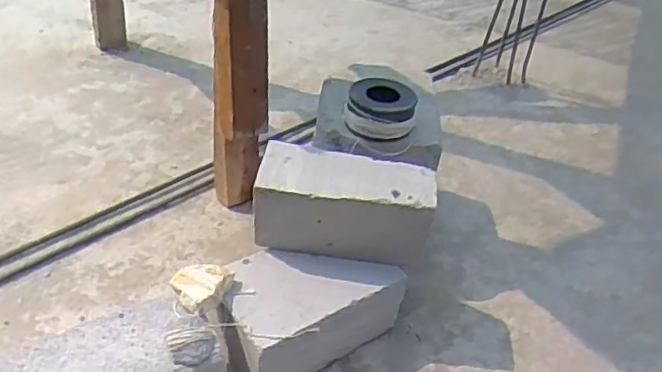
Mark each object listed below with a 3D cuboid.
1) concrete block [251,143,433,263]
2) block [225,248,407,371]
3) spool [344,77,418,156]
[{"bbox_3d":[0.017,0.024,0.750,0.198,0.097,0.091,8,37,3],"label":"concrete block"},{"bbox_3d":[-0.033,0.144,0.758,0.204,0.106,0.129,-23,46,-32],"label":"block"},{"bbox_3d":[0.062,-0.088,0.800,0.085,0.061,0.078,4,37,-3],"label":"spool"}]

